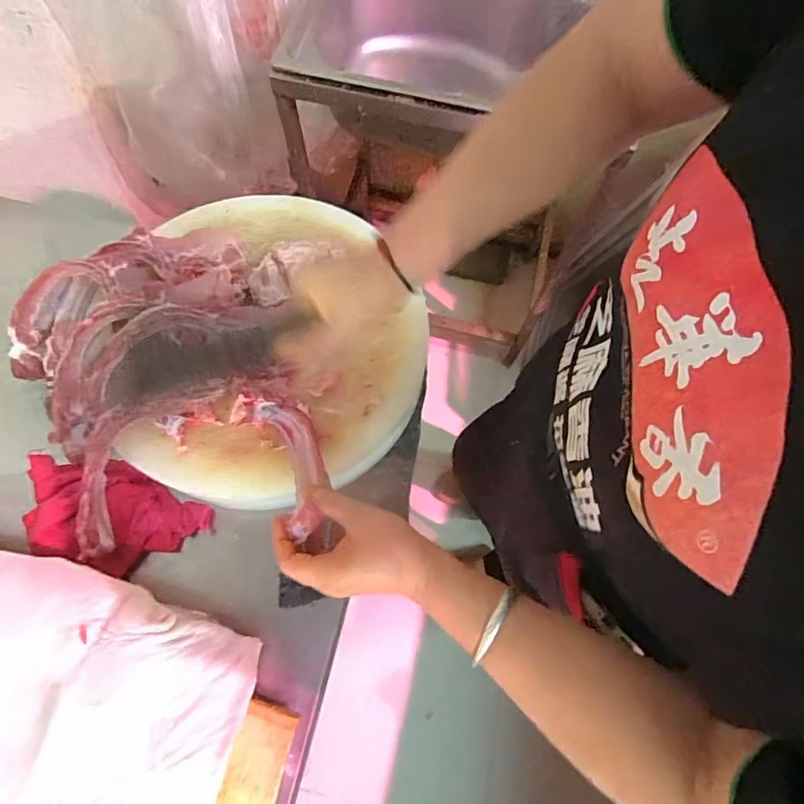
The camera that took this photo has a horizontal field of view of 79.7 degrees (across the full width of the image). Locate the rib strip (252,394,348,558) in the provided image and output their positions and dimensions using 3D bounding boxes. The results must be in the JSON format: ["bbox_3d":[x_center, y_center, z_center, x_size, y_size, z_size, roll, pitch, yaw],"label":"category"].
[{"bbox_3d":[-0.104,0.063,0.476,0.052,0.035,0.184,-21,44,-9],"label":"rib strip"}]

